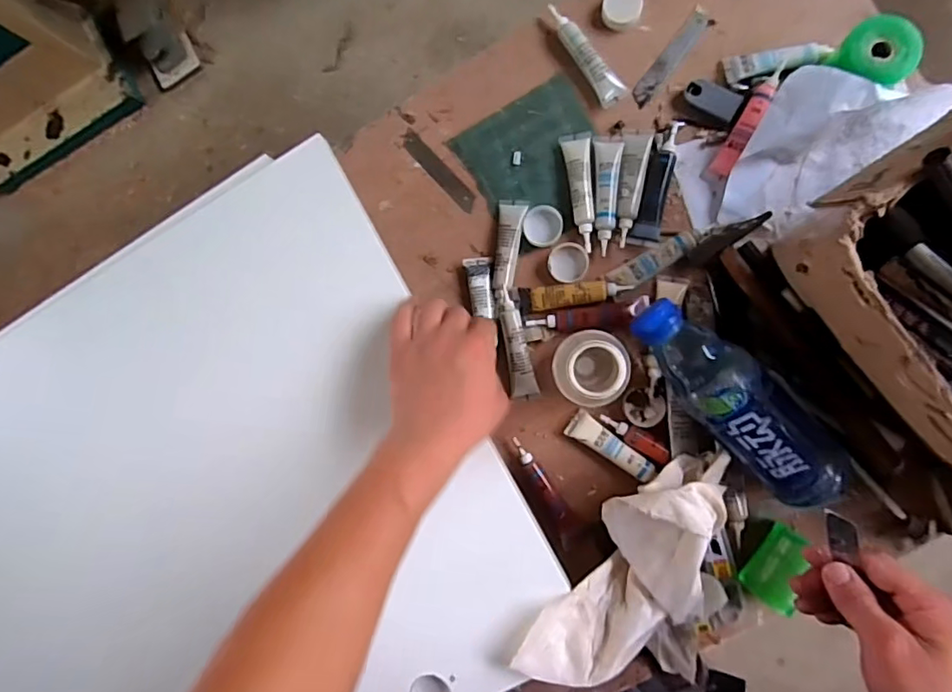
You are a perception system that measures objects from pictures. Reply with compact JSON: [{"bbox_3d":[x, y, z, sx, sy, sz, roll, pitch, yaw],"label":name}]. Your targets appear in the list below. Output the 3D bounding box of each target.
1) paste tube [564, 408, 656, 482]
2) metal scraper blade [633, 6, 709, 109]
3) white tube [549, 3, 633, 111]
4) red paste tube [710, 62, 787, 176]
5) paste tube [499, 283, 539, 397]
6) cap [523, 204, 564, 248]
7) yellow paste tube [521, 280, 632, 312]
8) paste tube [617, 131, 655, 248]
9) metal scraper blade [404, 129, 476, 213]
[{"bbox_3d":[0.122,0.093,0.504,0.083,0.013,0.025,37,94,7],"label":"paste tube"},{"bbox_3d":[0.178,-0.265,0.509,0.017,0.004,0.101,38,94,7],"label":"metal scraper blade"},{"bbox_3d":[0.103,-0.270,0.509,0.026,0.017,0.102,-32,85,6],"label":"white tube"},{"bbox_3d":[0.238,-0.199,0.484,0.016,0.027,0.101,28,93,7],"label":"red paste tube"},{"bbox_3d":[0.037,-0.002,0.514,0.024,0.019,0.099,-11,88,7],"label":"paste tube"},{"bbox_3d":[0.063,-0.111,0.516,0.034,0.012,0.035,5,90,8],"label":"cap"},{"bbox_3d":[0.090,-0.047,0.508,0.099,0.013,0.023,-5,88,7],"label":"yellow paste tube"},{"bbox_3d":[0.139,-0.145,0.504,0.025,0.010,0.105,12,91,8],"label":"paste tube"},{"bbox_3d":[-0.036,-0.170,0.538,0.018,0.004,0.099,-43,84,5],"label":"metal scraper blade"}]

